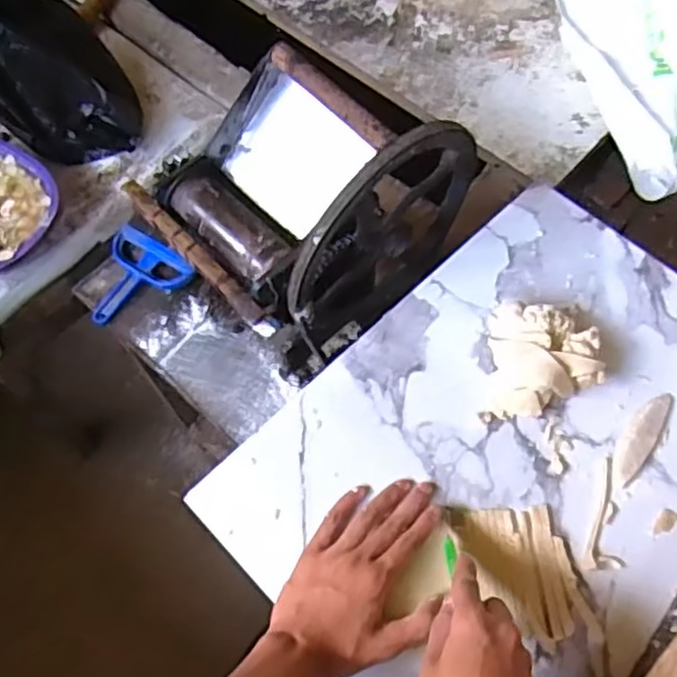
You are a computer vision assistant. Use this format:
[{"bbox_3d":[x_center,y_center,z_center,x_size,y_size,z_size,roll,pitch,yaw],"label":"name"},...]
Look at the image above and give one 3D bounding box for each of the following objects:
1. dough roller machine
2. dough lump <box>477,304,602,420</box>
[{"bbox_3d":[-0.035,-0.147,0.785,0.288,0.312,0.241,-40,71,-16],"label":"dough roller machine"},{"bbox_3d":[0.187,0.016,0.634,0.100,0.046,0.111,2,65,2],"label":"dough lump"}]

